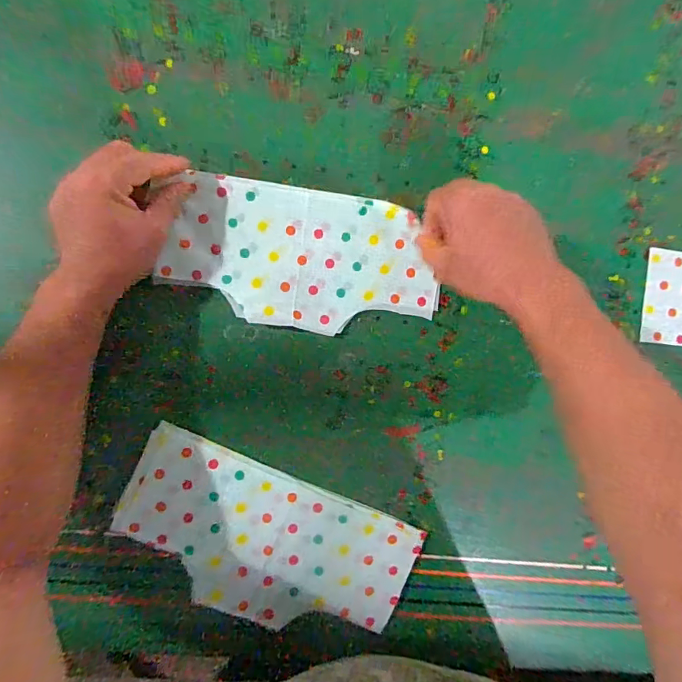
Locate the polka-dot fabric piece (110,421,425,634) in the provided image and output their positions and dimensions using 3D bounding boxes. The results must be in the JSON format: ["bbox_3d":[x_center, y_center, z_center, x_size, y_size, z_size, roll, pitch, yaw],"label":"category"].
[{"bbox_3d":[-0.074,0.203,0.460,0.286,0.010,0.143,25,86,-7],"label":"polka-dot fabric piece"}]

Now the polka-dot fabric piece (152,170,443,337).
[{"bbox_3d":[-0.032,-0.082,0.466,0.263,0.013,0.138,9,88,-8],"label":"polka-dot fabric piece"}]

